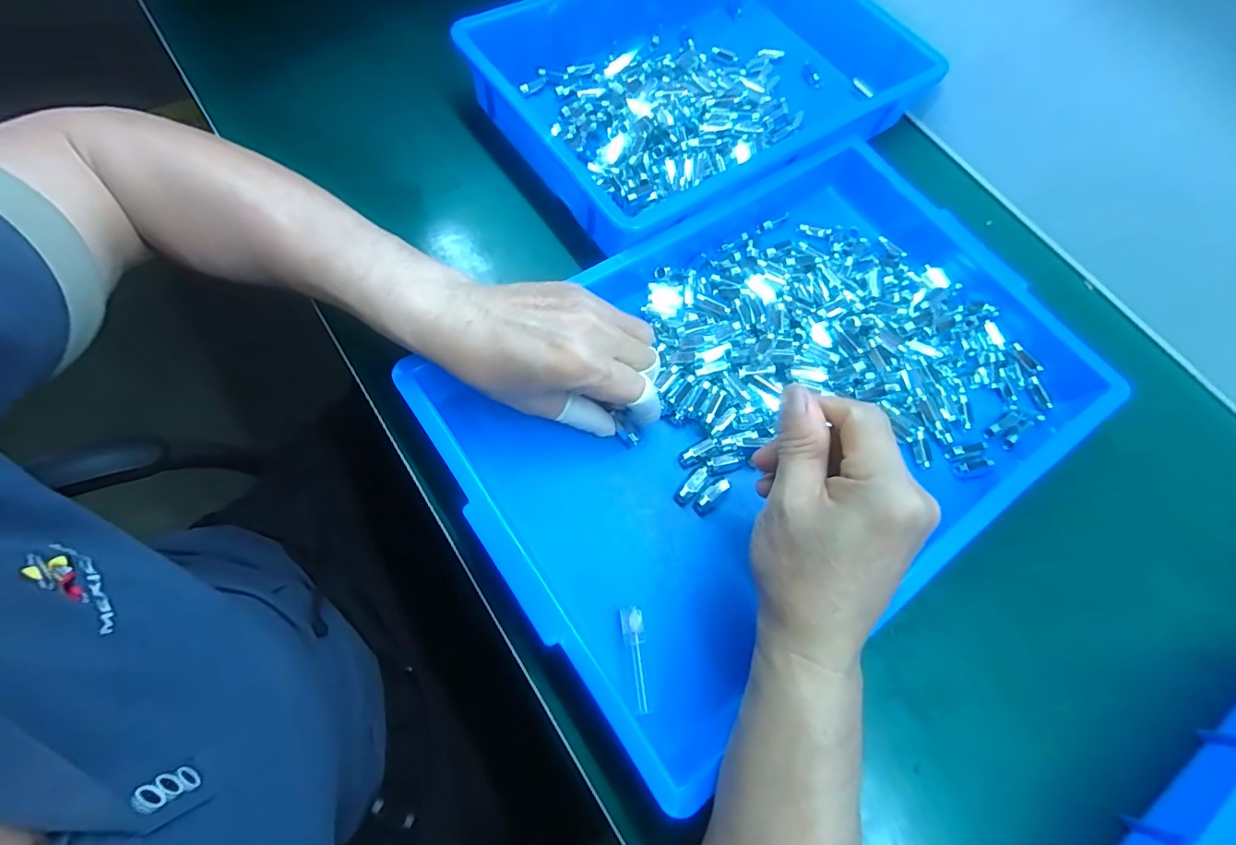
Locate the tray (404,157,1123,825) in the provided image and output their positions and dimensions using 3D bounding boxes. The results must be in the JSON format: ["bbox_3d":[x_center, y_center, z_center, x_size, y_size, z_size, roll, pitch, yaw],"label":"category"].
[{"bbox_3d":[0.117,-0.016,0.361,0.426,0.056,0.291,-33,74,-14],"label":"tray"}]

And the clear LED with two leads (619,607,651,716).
[{"bbox_3d":[0.011,0.137,0.304,0.013,0.010,0.057,-6,70,-8],"label":"clear LED with two leads"}]

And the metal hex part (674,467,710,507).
[{"bbox_3d":[0.050,0.042,0.351,0.011,0.012,0.030,37,72,11],"label":"metal hex part"}]

